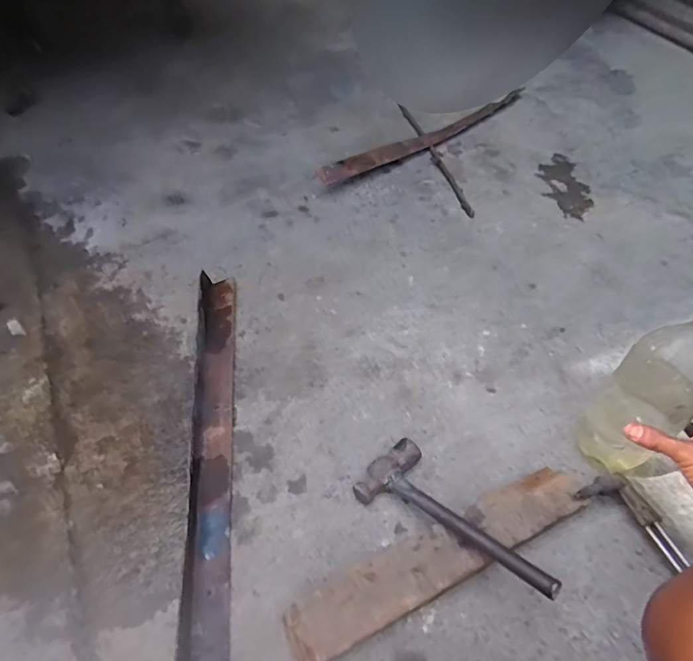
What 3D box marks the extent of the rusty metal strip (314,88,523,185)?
[{"bbox_3d":[0.232,-0.509,1.275,0.742,0.062,0.050,-35,58,-26],"label":"rusty metal strip"}]

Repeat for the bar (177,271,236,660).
[{"bbox_3d":[-0.189,0.184,0.702,0.055,0.044,0.715,-6,51,-5],"label":"bar"}]

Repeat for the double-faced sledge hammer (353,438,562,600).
[{"bbox_3d":[0.130,0.238,0.618,0.102,0.037,0.262,-34,39,-25],"label":"double-faced sledge hammer"}]

